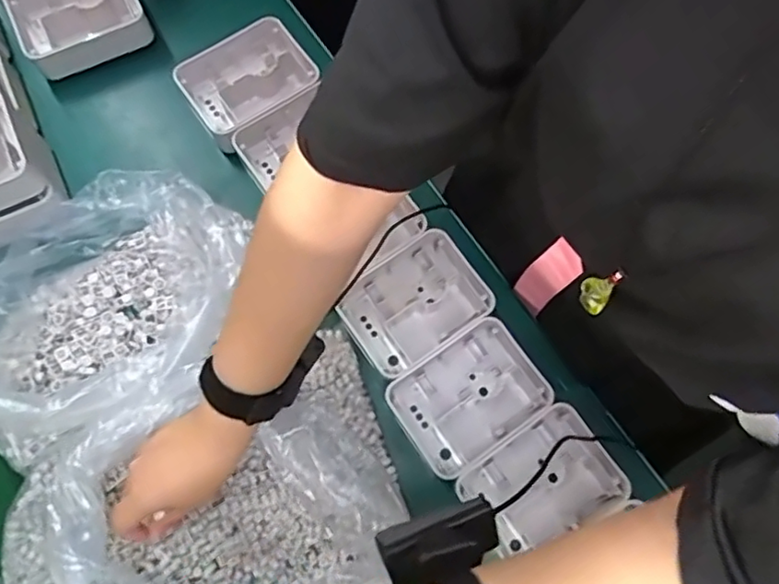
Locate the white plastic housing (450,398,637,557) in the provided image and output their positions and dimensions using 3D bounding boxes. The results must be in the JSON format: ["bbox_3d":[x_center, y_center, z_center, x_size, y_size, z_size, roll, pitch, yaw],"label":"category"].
[{"bbox_3d":[0.133,0.168,0.532,0.123,0.035,0.093,-30,77,-9],"label":"white plastic housing"}]

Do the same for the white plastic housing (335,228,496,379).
[{"bbox_3d":[0.023,0.009,0.575,0.125,0.033,0.098,-32,77,-9],"label":"white plastic housing"}]

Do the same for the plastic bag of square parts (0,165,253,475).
[{"bbox_3d":[-0.260,0.018,0.526,0.284,0.109,0.252,-26,76,-8],"label":"plastic bag of square parts"}]

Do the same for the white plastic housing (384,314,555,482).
[{"bbox_3d":[0.072,0.095,0.552,0.128,0.031,0.099,-34,77,-10],"label":"white plastic housing"}]

